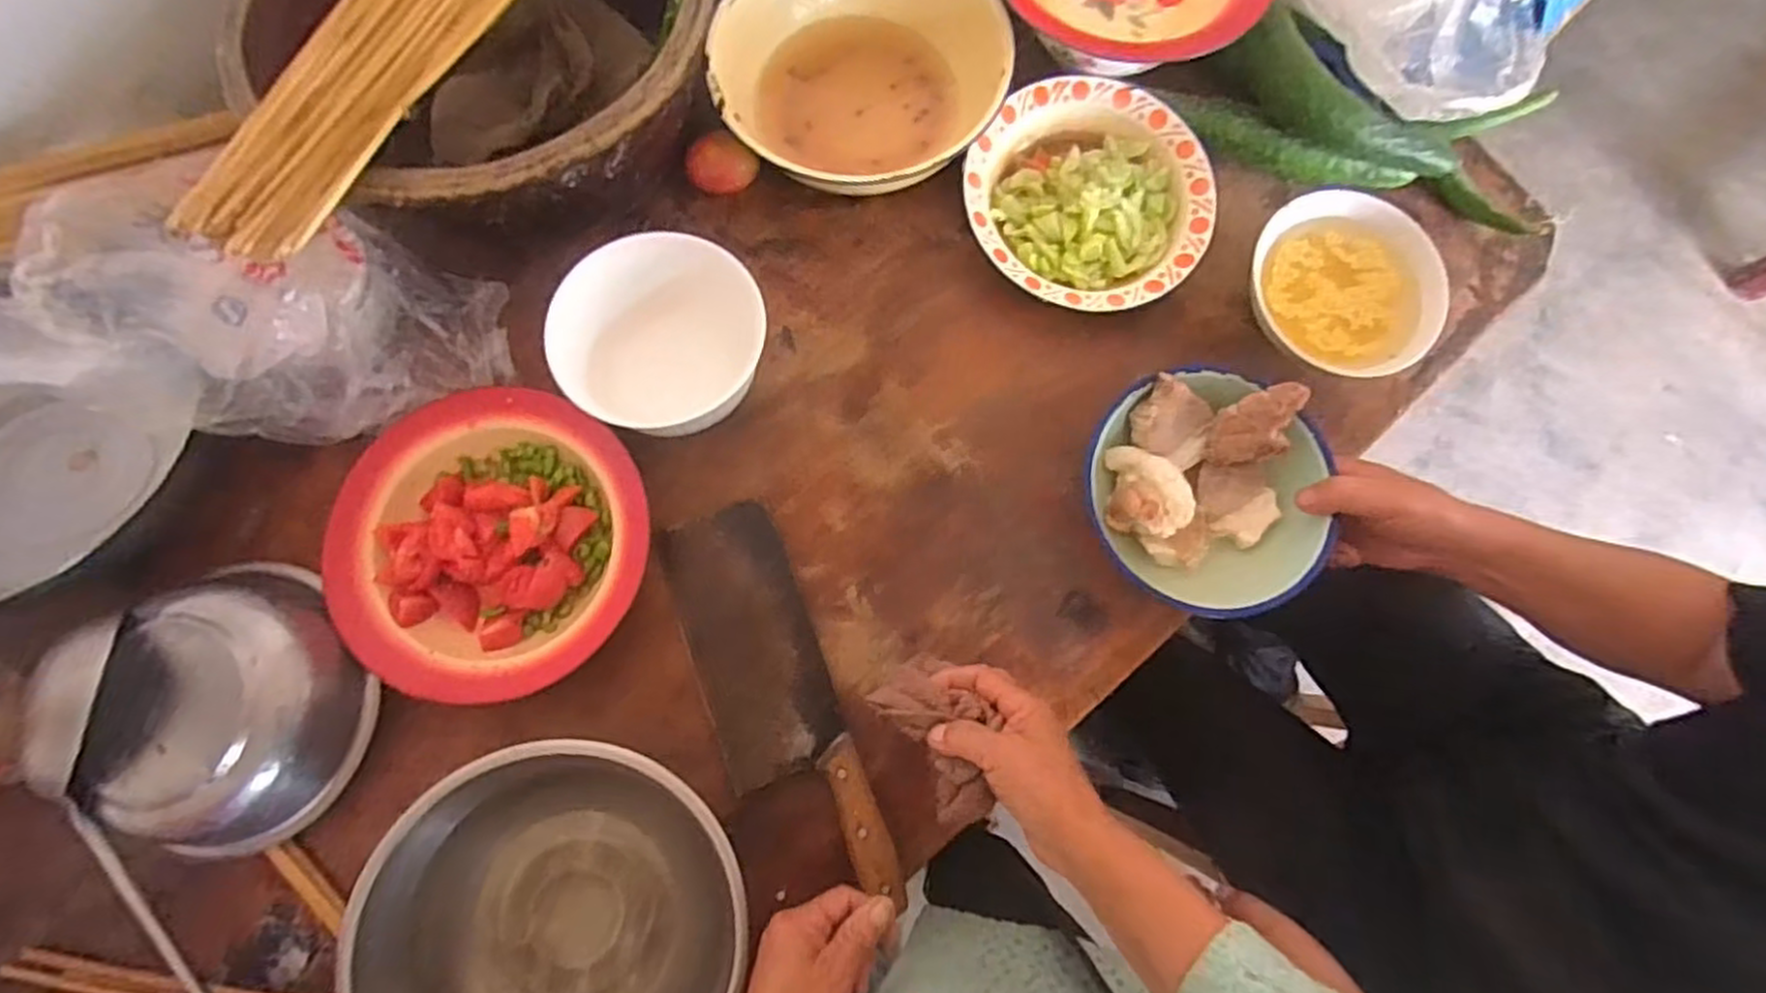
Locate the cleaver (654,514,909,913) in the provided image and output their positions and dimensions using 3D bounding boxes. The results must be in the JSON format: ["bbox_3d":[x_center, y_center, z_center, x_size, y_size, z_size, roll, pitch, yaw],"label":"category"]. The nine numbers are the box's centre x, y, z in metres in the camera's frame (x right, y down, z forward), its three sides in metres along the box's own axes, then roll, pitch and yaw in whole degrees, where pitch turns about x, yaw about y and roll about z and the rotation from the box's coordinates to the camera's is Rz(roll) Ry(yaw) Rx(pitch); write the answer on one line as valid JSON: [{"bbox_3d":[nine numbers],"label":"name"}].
[{"bbox_3d":[-0.077,0.149,0.565,0.100,0.018,0.294,-27,79,-8],"label":"cleaver"}]

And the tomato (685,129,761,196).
[{"bbox_3d":[-0.131,-0.271,0.629,0.058,0.038,0.045,-16,77,-5],"label":"tomato"}]

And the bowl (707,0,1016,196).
[{"bbox_3d":[-0.017,-0.349,0.641,0.241,0.085,0.196,-1,76,-2],"label":"bowl"}]

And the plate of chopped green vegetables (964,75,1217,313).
[{"bbox_3d":[0.174,-0.249,0.645,0.195,0.043,0.198,0,76,-1],"label":"plate of chopped green vegetables"}]

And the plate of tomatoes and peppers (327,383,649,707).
[{"bbox_3d":[-0.277,0.030,0.551,0.209,0.039,0.207,0,76,-1],"label":"plate of tomatoes and peppers"}]

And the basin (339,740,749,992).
[{"bbox_3d":[-0.204,0.281,0.489,0.225,0.075,0.216,0,76,-1],"label":"basin"}]

